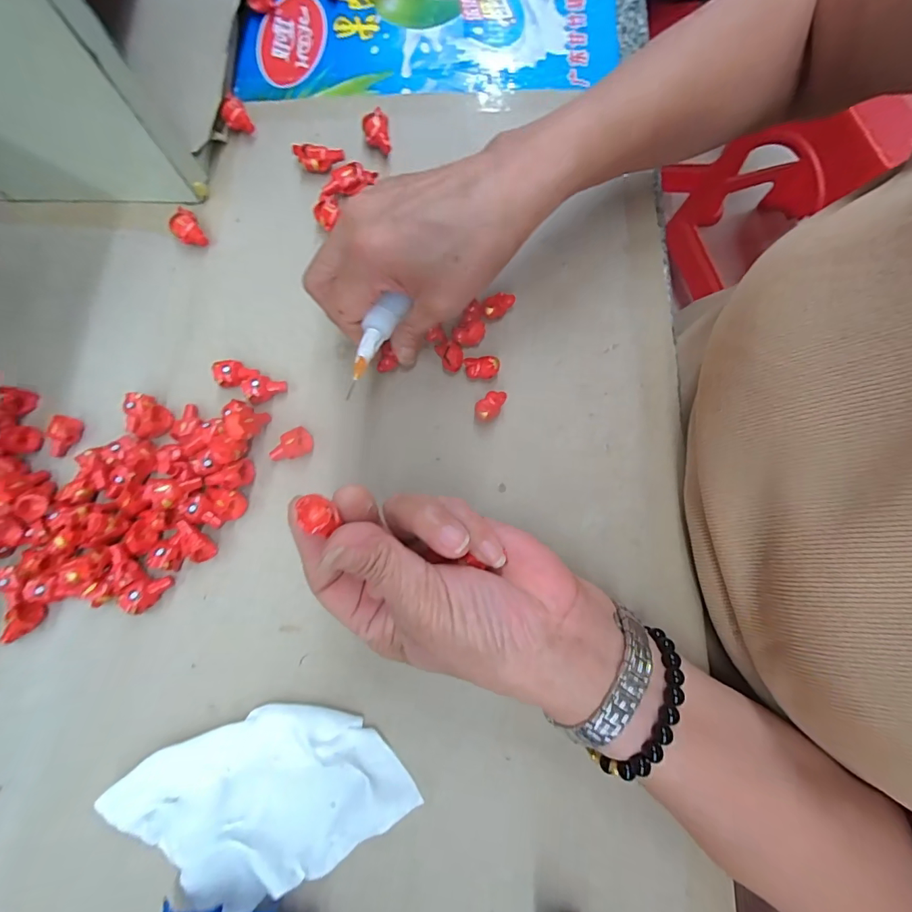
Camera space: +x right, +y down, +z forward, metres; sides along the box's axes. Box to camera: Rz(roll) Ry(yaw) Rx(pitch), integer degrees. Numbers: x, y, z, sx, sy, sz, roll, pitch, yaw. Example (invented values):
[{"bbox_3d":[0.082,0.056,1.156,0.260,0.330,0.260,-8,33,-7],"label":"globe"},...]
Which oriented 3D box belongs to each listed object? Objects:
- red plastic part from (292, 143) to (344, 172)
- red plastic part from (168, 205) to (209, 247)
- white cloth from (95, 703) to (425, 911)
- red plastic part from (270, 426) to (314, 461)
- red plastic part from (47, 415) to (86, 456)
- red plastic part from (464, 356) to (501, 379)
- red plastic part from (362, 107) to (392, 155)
[{"bbox_3d":[-0.097,-0.208,0.307,0.035,0.015,0.014,9,77,3],"label":"red plastic part"},{"bbox_3d":[-0.186,-0.156,0.301,0.019,0.011,0.028,-29,78,-5],"label":"red plastic part"},{"bbox_3d":[-0.096,0.169,0.215,0.134,0.014,0.075,-23,78,-4],"label":"white cloth"},{"bbox_3d":[-0.099,-0.005,0.260,0.026,0.011,0.015,-31,78,-6],"label":"red plastic part"},{"bbox_3d":[-0.245,-0.014,0.273,0.013,0.010,0.026,-3,77,0],"label":"red plastic part"},{"bbox_3d":[0.015,-0.054,0.267,0.021,0.012,0.011,6,77,2],"label":"red plastic part"},{"bbox_3d":[-0.056,-0.229,0.310,0.018,0.014,0.030,-9,77,-1],"label":"red plastic part"}]

